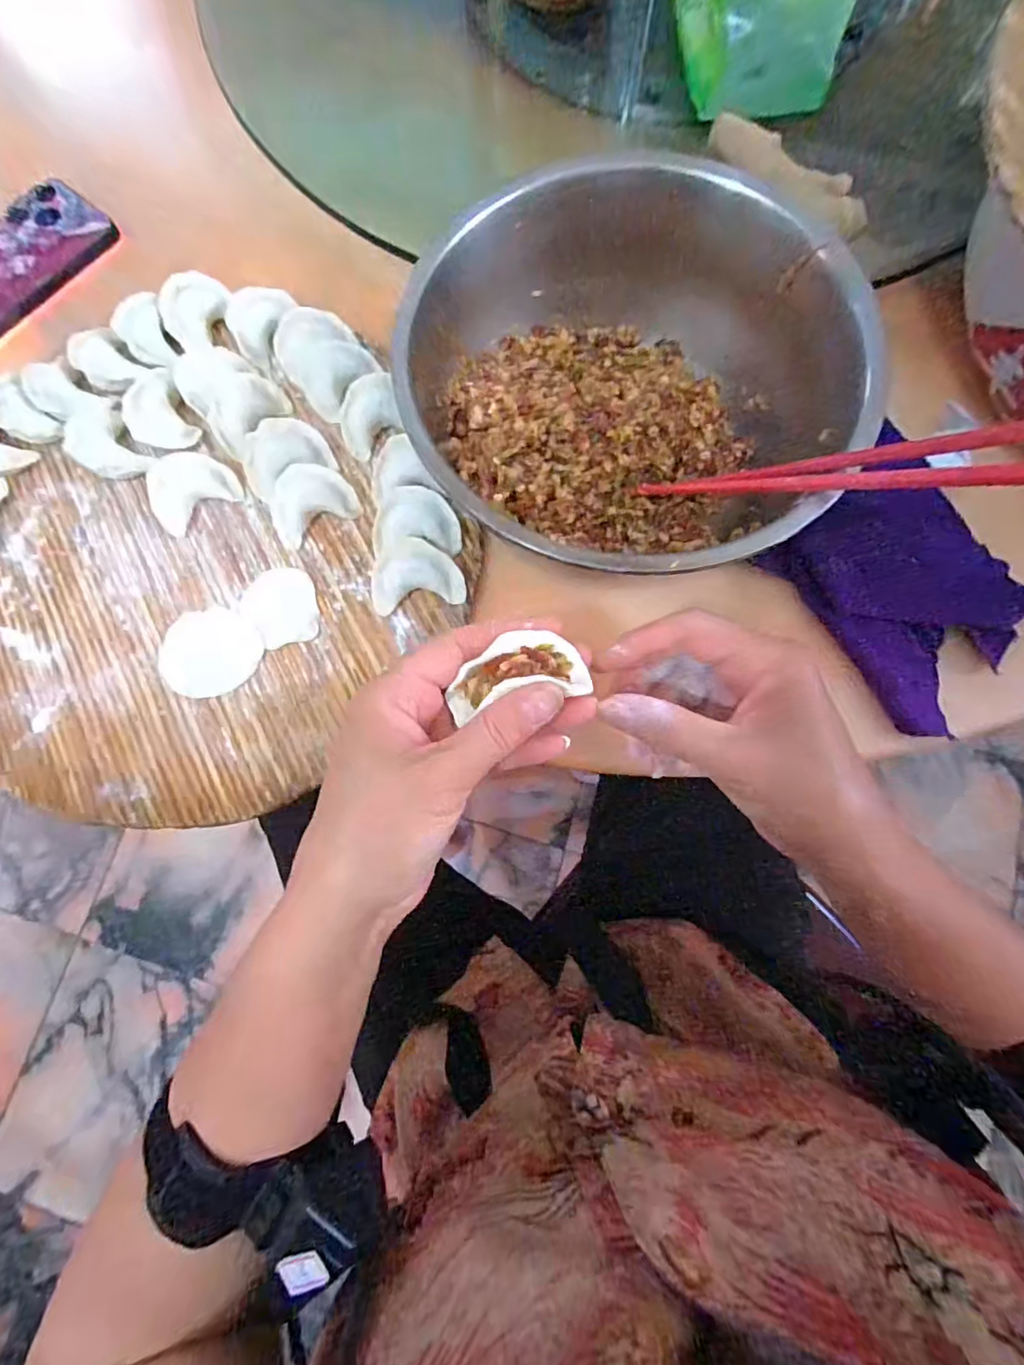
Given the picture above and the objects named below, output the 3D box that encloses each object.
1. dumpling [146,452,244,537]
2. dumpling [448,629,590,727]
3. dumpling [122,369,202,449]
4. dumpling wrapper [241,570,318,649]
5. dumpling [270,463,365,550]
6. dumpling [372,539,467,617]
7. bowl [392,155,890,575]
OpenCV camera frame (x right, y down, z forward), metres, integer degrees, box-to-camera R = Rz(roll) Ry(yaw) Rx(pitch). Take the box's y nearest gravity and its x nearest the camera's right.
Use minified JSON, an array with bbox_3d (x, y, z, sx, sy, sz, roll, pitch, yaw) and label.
[{"bbox_3d":[-0.211,-0.127,0.360,0.054,0.023,0.036,-32,80,-6],"label":"dumpling"},{"bbox_3d":[0.003,-0.003,0.241,0.062,0.025,0.031,-16,79,-2],"label":"dumpling"},{"bbox_3d":[-0.241,-0.183,0.371,0.039,0.016,0.056,-28,80,-5],"label":"dumpling"},{"bbox_3d":[-0.148,-0.048,0.351,0.046,0.006,0.053,-16,79,-3],"label":"dumpling wrapper"},{"bbox_3d":[-0.131,-0.118,0.354,0.053,0.021,0.038,-29,80,-6],"label":"dumpling"},{"bbox_3d":[-0.059,-0.066,0.340,0.056,0.020,0.037,-10,79,-2],"label":"dumpling"},{"bbox_3d":[0.063,-0.169,0.328,0.239,0.095,0.238,0,79,0],"label":"bowl"}]

